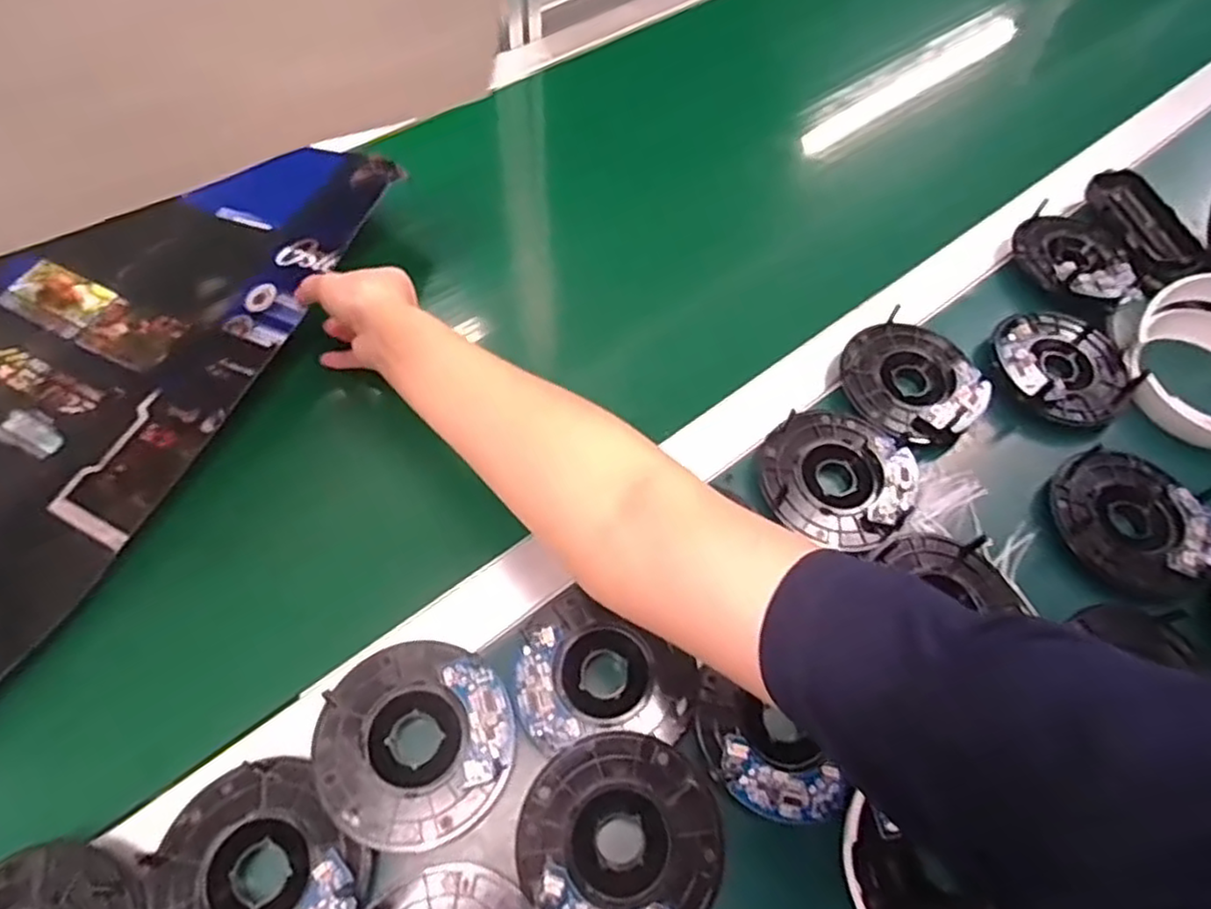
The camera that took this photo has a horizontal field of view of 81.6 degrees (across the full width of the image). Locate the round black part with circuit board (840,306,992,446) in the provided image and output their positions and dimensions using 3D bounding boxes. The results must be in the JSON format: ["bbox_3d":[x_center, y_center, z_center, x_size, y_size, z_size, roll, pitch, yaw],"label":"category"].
[{"bbox_3d":[0.222,-0.055,0.508,0.093,0.015,0.098,2,61,-3],"label":"round black part with circuit board"}]

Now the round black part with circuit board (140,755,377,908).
[{"bbox_3d":[-0.171,0.204,0.335,0.100,0.014,0.090,42,66,18],"label":"round black part with circuit board"}]

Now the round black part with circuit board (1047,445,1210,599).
[{"bbox_3d":[0.354,0.039,0.467,0.095,0.019,0.098,2,61,-3],"label":"round black part with circuit board"}]

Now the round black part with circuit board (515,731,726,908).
[{"bbox_3d":[0.008,0.195,0.354,0.100,0.012,0.097,40,66,17],"label":"round black part with circuit board"}]

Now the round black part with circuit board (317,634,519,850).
[{"bbox_3d":[-0.101,0.150,0.372,0.099,0.011,0.100,2,61,-3],"label":"round black part with circuit board"}]

